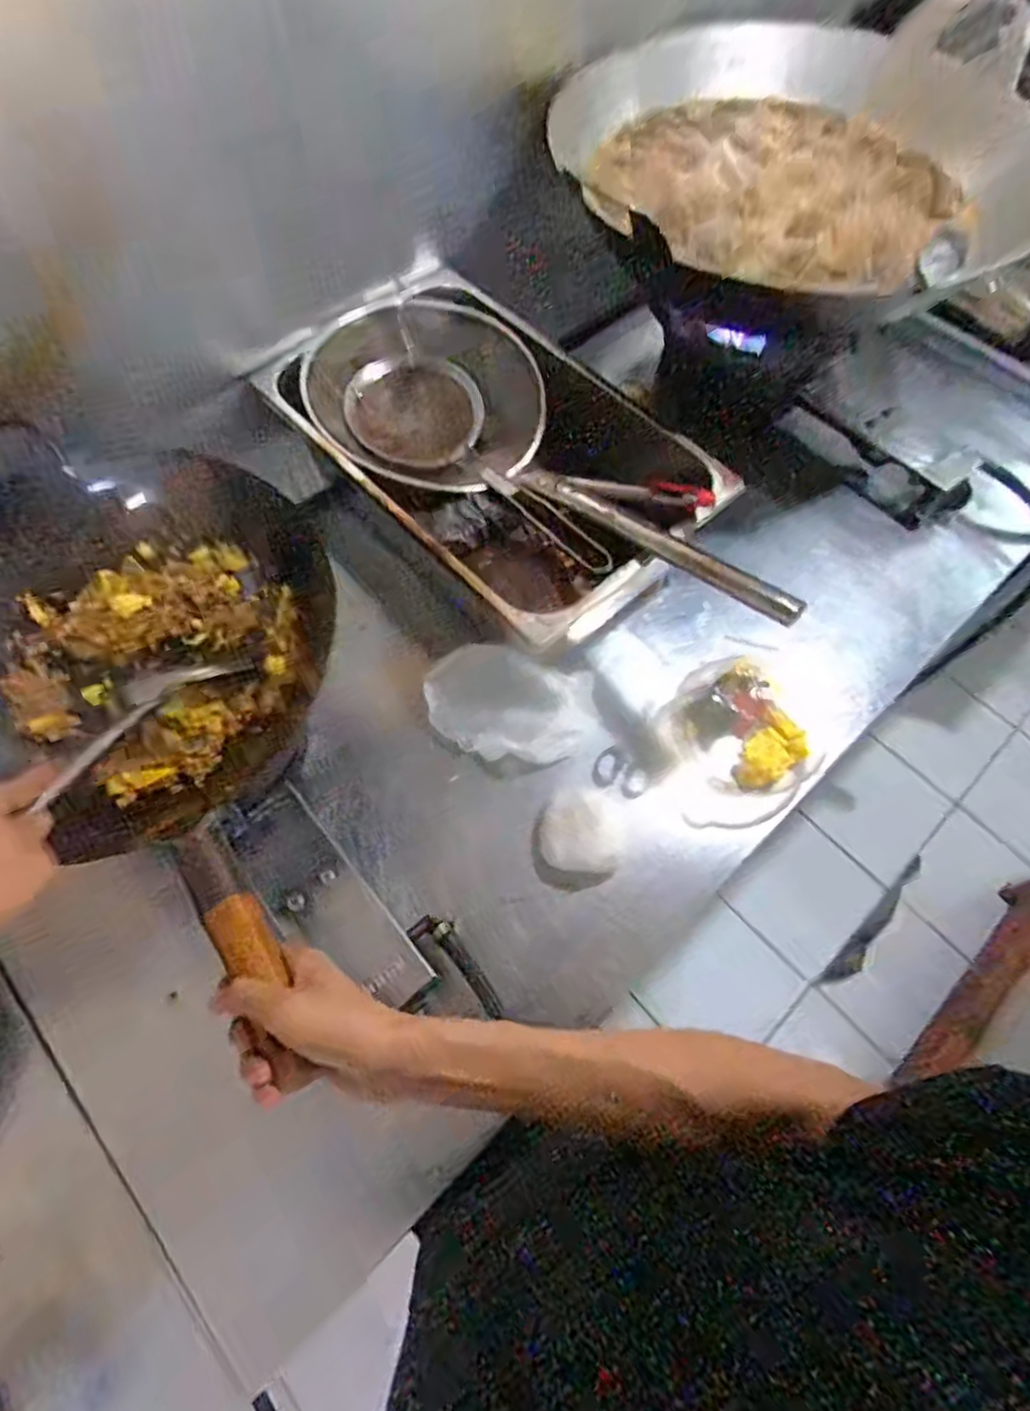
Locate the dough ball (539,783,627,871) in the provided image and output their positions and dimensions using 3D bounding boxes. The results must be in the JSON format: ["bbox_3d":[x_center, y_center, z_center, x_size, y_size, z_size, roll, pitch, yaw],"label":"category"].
[{"bbox_3d":[0.073,0.131,0.699,0.089,0.050,0.093,1,66,-1],"label":"dough ball"}]

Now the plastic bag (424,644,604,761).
[{"bbox_3d":[-0.002,-0.002,0.747,0.192,0.051,0.106,11,66,3],"label":"plastic bag"}]

